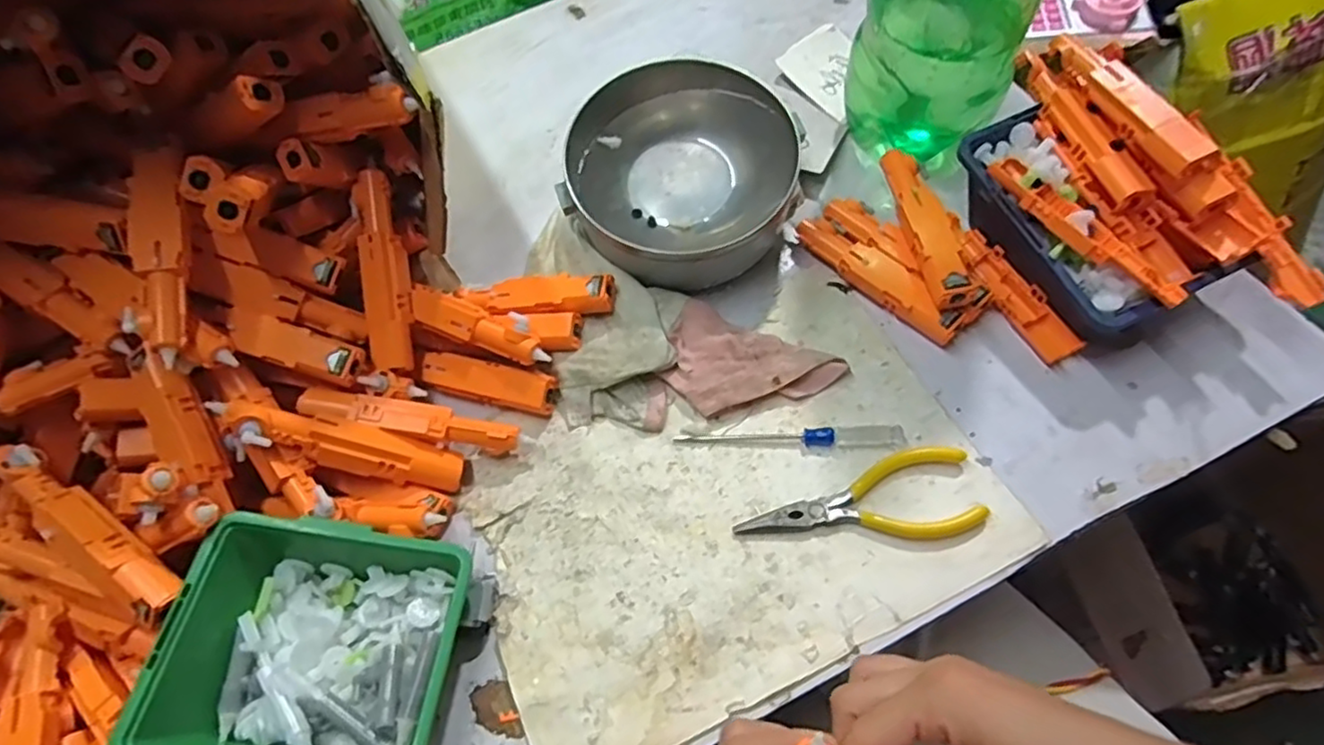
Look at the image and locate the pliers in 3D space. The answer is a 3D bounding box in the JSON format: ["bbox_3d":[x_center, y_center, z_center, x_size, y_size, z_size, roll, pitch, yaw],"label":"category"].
[{"bbox_3d":[0.105,0.069,0.362,0.128,0.007,0.048,-10,60,4],"label":"pliers"}]

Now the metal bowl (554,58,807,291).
[{"bbox_3d":[0.013,-0.130,0.444,0.139,0.075,0.130,-4,61,7],"label":"metal bowl"}]

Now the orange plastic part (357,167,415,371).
[{"bbox_3d":[-0.168,-0.062,0.406,0.023,0.016,0.121,-8,87,-2],"label":"orange plastic part"}]

